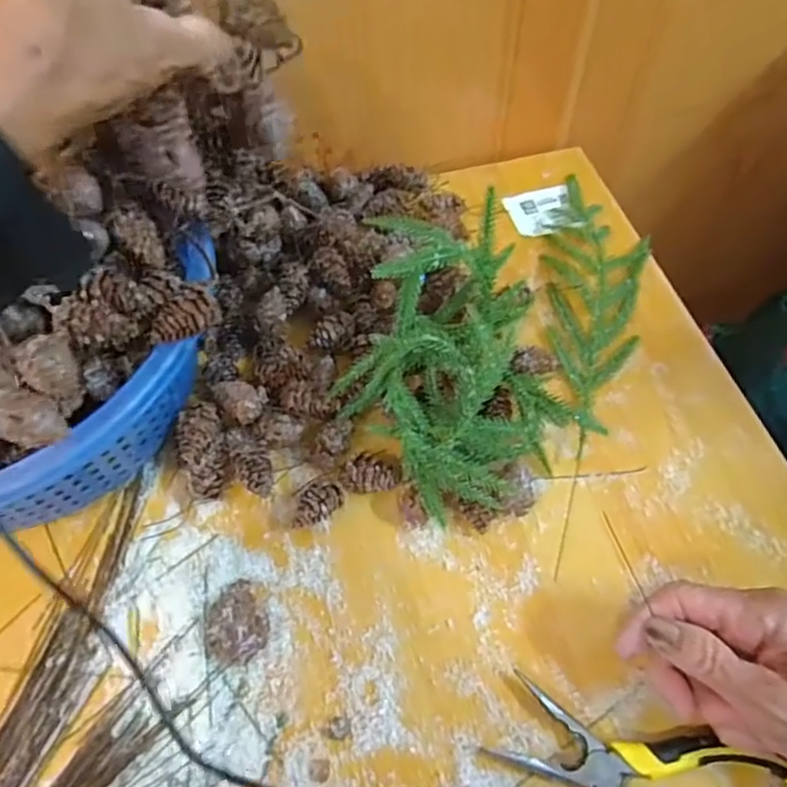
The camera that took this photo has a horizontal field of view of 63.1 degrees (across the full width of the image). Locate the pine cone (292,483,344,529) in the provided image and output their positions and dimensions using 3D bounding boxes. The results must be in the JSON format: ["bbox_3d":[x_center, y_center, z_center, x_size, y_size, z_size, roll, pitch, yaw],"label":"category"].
[{"bbox_3d":[-0.046,0.068,0.384,0.019,0.020,0.032,40,67,22],"label":"pine cone"}]

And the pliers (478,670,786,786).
[{"bbox_3d":[0.115,0.196,0.304,0.138,0.016,0.097,25,62,15],"label":"pliers"}]

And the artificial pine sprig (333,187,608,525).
[{"bbox_3d":[0.039,-0.020,0.395,0.136,0.092,0.154,-33,64,-18],"label":"artificial pine sprig"}]

